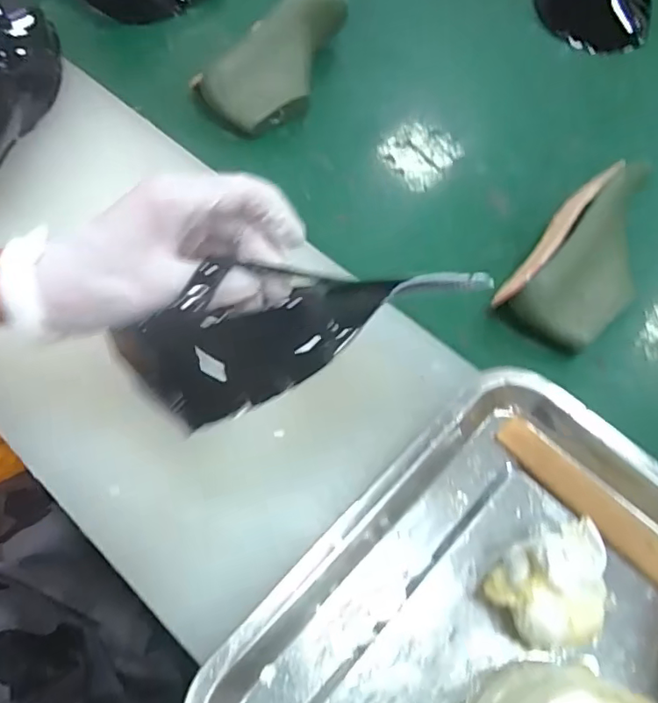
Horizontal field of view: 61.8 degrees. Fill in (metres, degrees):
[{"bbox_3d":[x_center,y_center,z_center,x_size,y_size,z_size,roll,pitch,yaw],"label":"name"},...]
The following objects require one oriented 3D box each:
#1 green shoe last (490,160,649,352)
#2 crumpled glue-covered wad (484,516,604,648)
[{"bbox_3d":[0.213,-0.079,0.454,0.090,0.069,0.170,36,66,16],"label":"green shoe last"},{"bbox_3d":[0.114,0.126,0.286,0.058,0.048,0.051,-17,63,-12],"label":"crumpled glue-covered wad"}]

